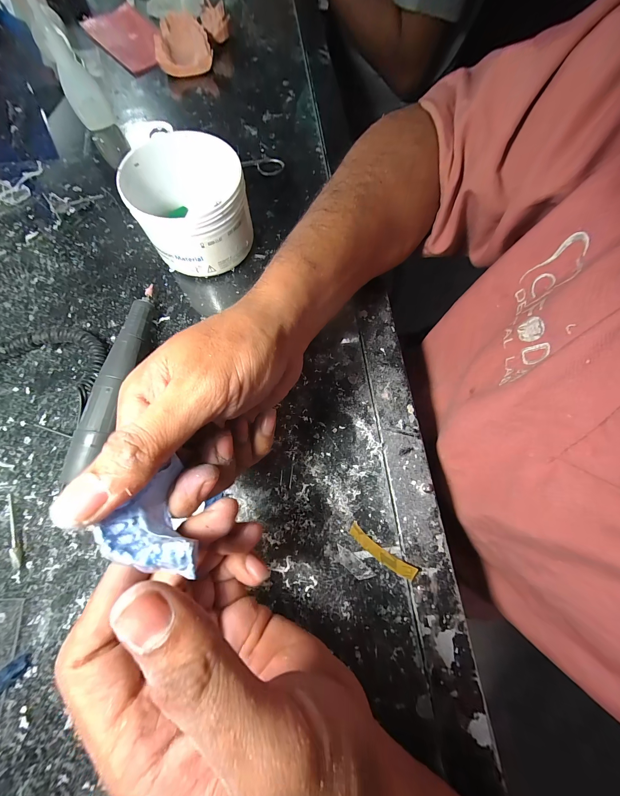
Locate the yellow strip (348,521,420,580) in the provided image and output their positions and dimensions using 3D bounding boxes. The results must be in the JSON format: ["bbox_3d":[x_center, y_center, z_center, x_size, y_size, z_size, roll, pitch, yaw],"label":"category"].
[{"bbox_3d":[0.049,0.107,0.190,0.051,0.004,0.011,36,75,8],"label":"yellow strip"}]

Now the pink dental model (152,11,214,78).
[{"bbox_3d":[-0.152,-0.420,0.328,0.063,0.037,0.052,-12,74,-6],"label":"pink dental model"}]

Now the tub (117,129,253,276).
[{"bbox_3d":[-0.098,-0.162,0.235,0.092,0.061,0.091,-4,73,-4],"label":"tub"}]

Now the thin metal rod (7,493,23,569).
[{"bbox_3d":[-0.206,0.092,0.187,0.007,0.004,0.049,-24,76,-9],"label":"thin metal rod"}]

